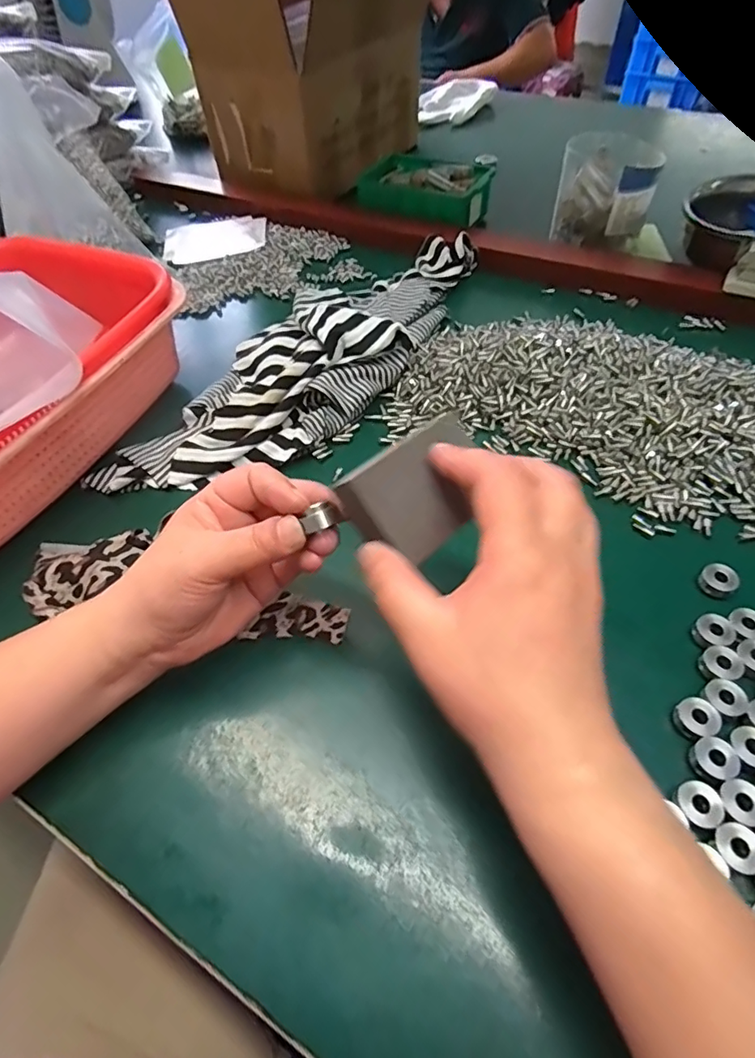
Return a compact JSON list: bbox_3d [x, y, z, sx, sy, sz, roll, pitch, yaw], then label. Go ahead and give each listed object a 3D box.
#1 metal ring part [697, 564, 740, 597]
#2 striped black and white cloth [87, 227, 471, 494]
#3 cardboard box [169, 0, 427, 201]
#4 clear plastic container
[{"bbox_3d":[0.208,0.032,0.317,0.017,0.014,0.019,-38,61,-21],"label":"metal ring part"},{"bbox_3d":[-0.052,-0.166,0.457,0.159,0.051,0.425,27,61,21],"label":"striped black and white cloth"},{"bbox_3d":[-0.068,-0.582,0.667,0.206,0.203,0.271,26,58,21],"label":"cardboard box"},{"bbox_3d":[0.249,-0.371,0.574,0.097,0.084,0.104,10,56,11],"label":"clear plastic container"}]

